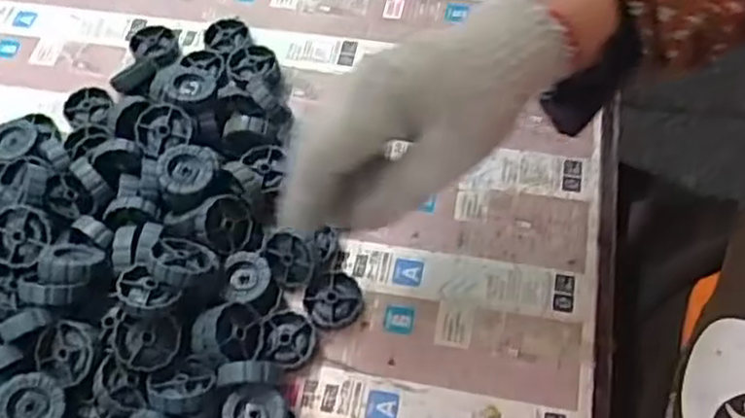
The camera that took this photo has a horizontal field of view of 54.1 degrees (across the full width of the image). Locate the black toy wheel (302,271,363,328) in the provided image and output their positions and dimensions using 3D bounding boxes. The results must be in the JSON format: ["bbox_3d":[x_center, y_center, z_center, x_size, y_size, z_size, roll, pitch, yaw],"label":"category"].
[{"bbox_3d":[-0.025,0.060,0.487,0.037,0.010,0.040,-1,61,2],"label":"black toy wheel"}]

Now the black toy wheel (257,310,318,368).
[{"bbox_3d":[-0.054,0.084,0.471,0.034,0.009,0.037,-1,61,2],"label":"black toy wheel"}]

